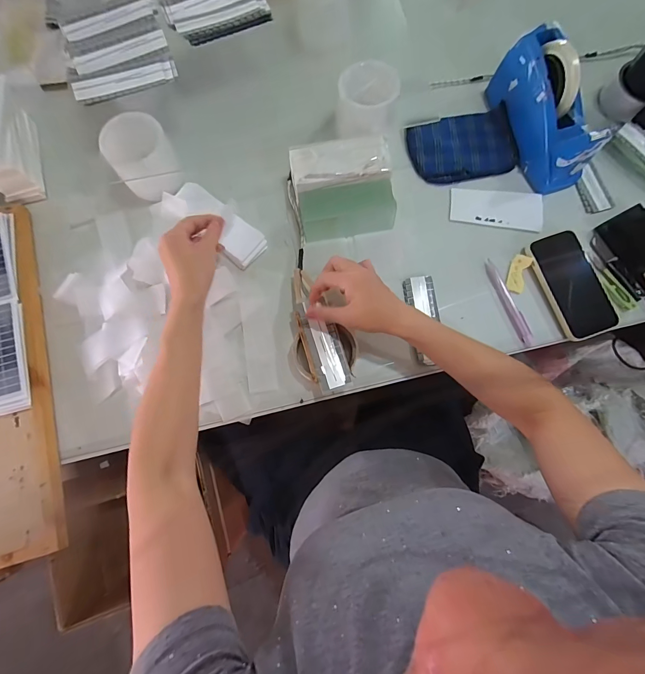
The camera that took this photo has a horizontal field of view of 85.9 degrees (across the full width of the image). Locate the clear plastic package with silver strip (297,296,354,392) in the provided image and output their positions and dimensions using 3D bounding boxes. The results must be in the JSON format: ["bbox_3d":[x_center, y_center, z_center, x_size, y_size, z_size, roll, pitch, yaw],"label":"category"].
[{"bbox_3d":[0.003,0.009,0.474,0.045,0.008,0.124,-16,76,-3],"label":"clear plastic package with silver strip"}]

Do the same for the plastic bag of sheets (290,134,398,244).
[{"bbox_3d":[0.031,-0.228,0.531,0.141,0.064,0.132,-12,79,-2],"label":"plastic bag of sheets"}]

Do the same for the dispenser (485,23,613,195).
[{"bbox_3d":[0.337,-0.336,0.527,0.065,0.126,0.219,-22,93,-4],"label":"dispenser"}]

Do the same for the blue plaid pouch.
[{"bbox_3d":[0.226,-0.312,0.559,0.161,0.019,0.108,-12,79,-2],"label":"blue plaid pouch"}]

